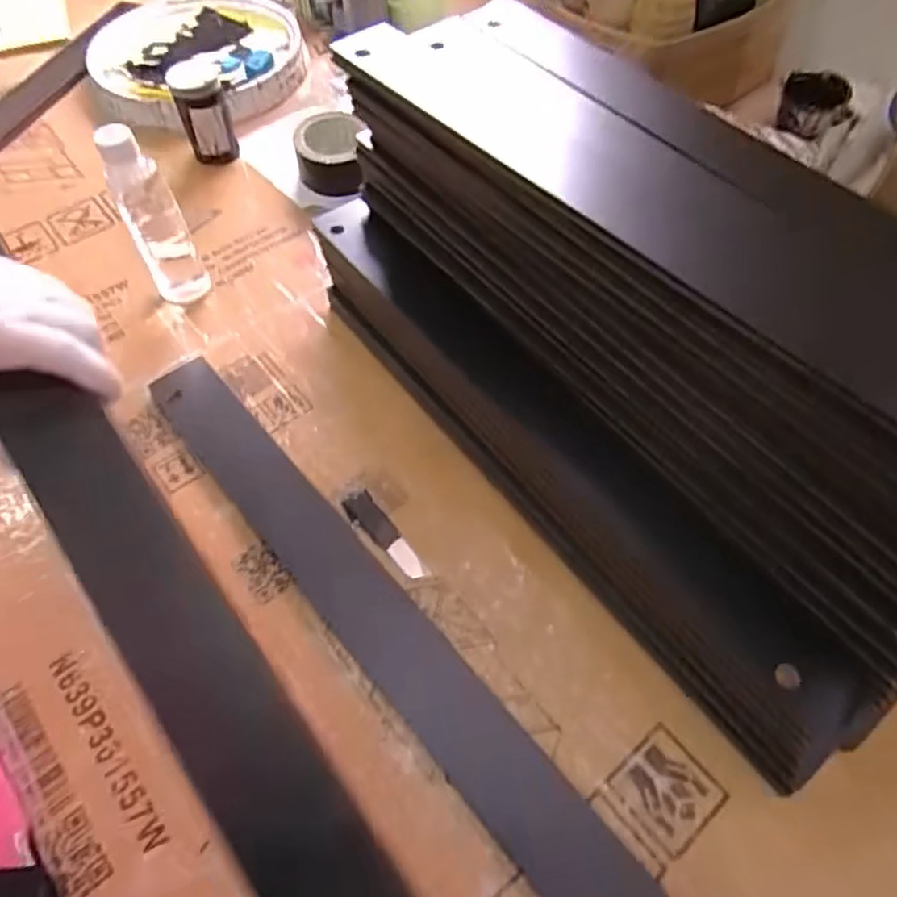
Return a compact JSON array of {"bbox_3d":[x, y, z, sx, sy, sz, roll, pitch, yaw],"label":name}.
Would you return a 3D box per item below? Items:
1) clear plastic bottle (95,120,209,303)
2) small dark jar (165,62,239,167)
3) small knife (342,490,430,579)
[{"bbox_3d":[-0.304,-0.237,0.649,0.054,0.190,0.061,-27,63,-15],"label":"clear plastic bottle"},{"bbox_3d":[-0.306,-0.418,0.808,0.059,0.113,0.053,-16,60,-9],"label":"small dark jar"},{"bbox_3d":[-0.057,0.079,0.567,0.025,0.007,0.100,-34,65,-18],"label":"small knife"}]

